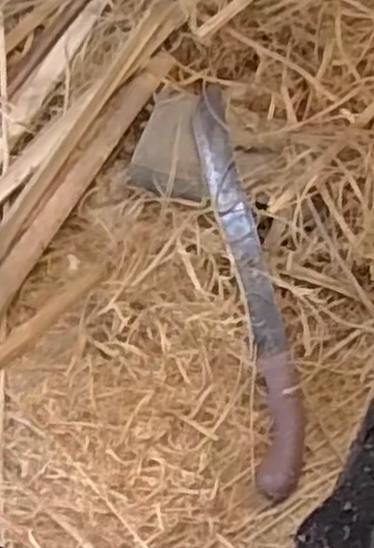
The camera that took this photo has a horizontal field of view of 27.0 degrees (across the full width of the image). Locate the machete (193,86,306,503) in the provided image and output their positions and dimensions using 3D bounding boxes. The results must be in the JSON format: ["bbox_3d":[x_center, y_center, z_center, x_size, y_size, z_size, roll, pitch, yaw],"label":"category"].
[{"bbox_3d":[0.061,0.001,0.768,0.057,0.048,0.419,-9,68,-3],"label":"machete"}]

